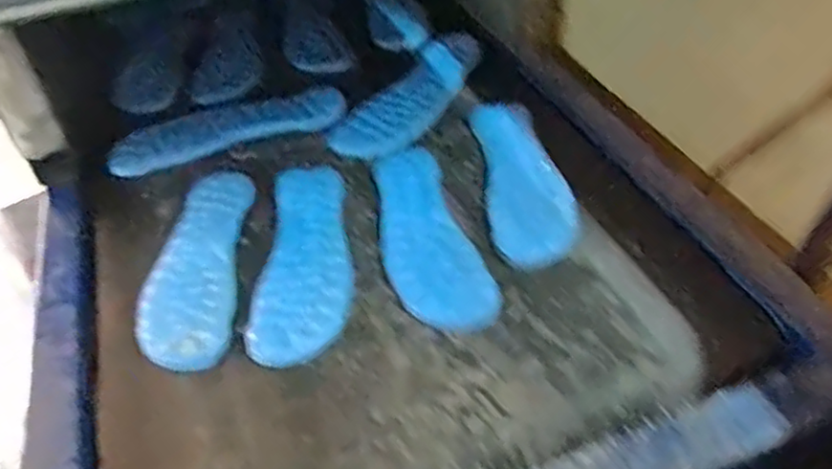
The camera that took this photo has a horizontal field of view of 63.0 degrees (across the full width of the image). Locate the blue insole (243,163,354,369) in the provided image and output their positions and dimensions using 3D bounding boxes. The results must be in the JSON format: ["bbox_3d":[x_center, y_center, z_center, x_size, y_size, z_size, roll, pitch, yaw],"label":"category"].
[{"bbox_3d":[-0.098,0.014,0.618,0.082,0.008,0.244,-3,43,3],"label":"blue insole"}]

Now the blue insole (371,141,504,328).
[{"bbox_3d":[0.004,-0.009,0.629,0.079,0.010,0.247,-13,44,-8],"label":"blue insole"}]

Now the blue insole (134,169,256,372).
[{"bbox_3d":[-0.199,0.019,0.623,0.079,0.009,0.246,-7,43,1],"label":"blue insole"}]

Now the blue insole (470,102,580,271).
[{"bbox_3d":[0.106,-0.061,0.672,0.079,0.011,0.240,-7,43,1],"label":"blue insole"}]

